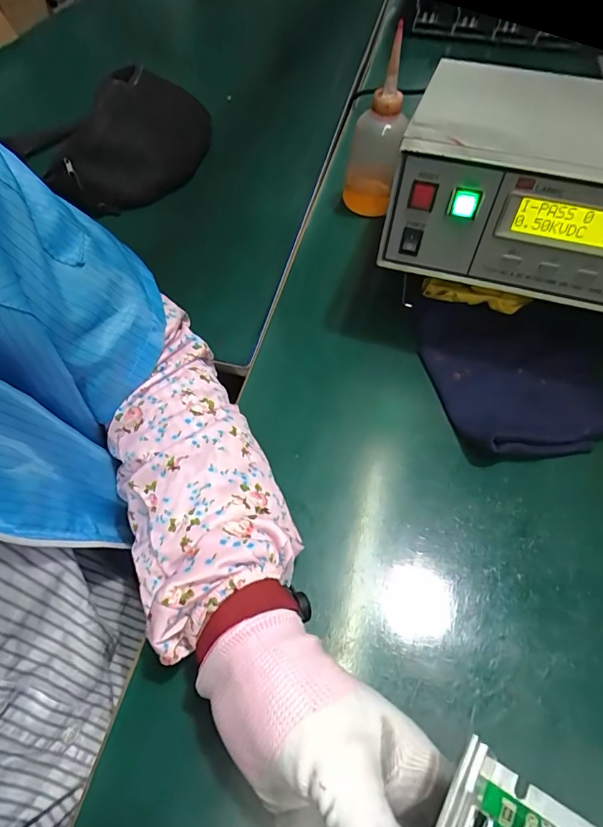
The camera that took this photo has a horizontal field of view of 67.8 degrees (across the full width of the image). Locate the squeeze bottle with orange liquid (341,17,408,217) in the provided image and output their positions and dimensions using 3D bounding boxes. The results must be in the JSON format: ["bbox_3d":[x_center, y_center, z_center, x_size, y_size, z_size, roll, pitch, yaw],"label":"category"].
[{"bbox_3d":[0.083,-0.303,0.482,0.064,0.171,0.053,7,56,3],"label":"squeeze bottle with orange liquid"}]

